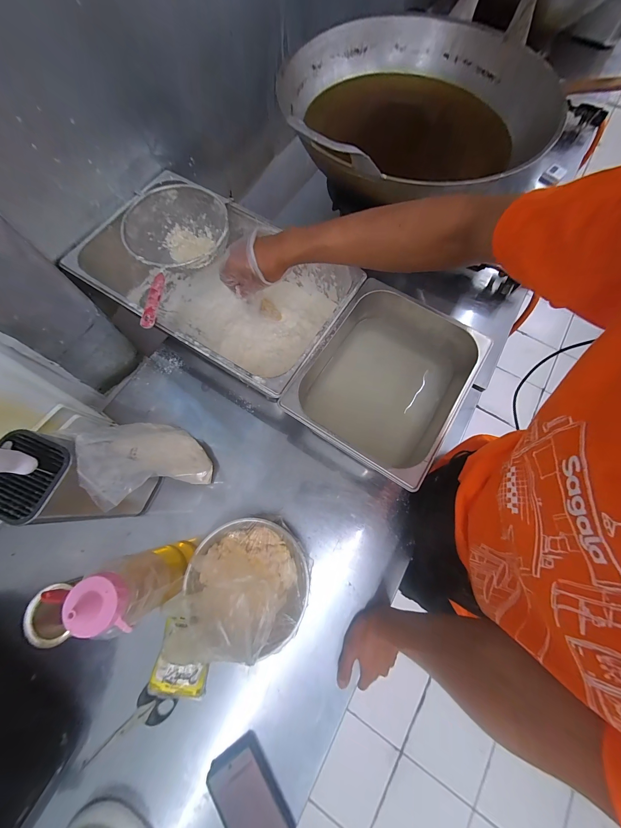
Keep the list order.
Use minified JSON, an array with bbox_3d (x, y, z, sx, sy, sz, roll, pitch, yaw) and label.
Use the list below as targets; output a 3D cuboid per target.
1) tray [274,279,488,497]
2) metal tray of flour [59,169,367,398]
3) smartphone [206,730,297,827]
[{"bbox_3d":[0.136,-0.053,0.571,0.263,0.192,0.331,31,74,9],"label":"tray"},{"bbox_3d":[-0.188,-0.267,0.606,0.514,0.157,0.318,32,74,9],"label":"metal tray of flour"},{"bbox_3d":[-0.078,0.590,0.403,0.084,0.019,0.171,-32,75,-10],"label":"smartphone"}]

